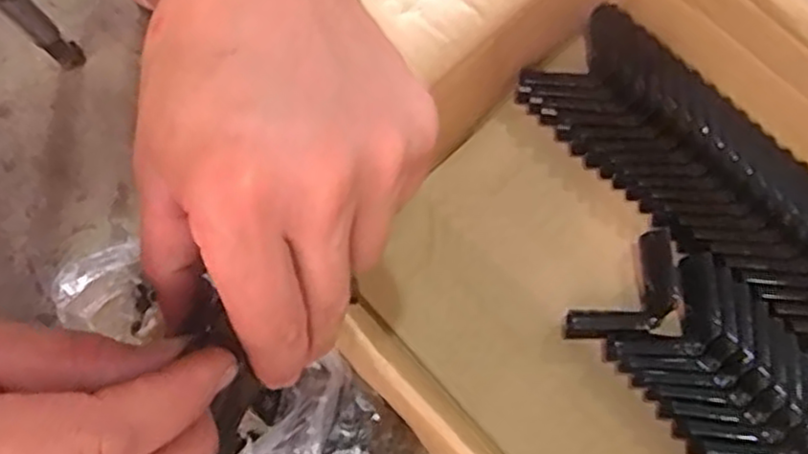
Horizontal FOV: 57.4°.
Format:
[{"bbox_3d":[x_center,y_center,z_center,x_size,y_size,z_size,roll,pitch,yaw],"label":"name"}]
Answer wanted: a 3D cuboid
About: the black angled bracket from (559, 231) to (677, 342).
[{"bbox_3d":[0.143,0.045,0.465,0.085,0.029,0.042,-44,78,-10],"label":"black angled bracket"}]

